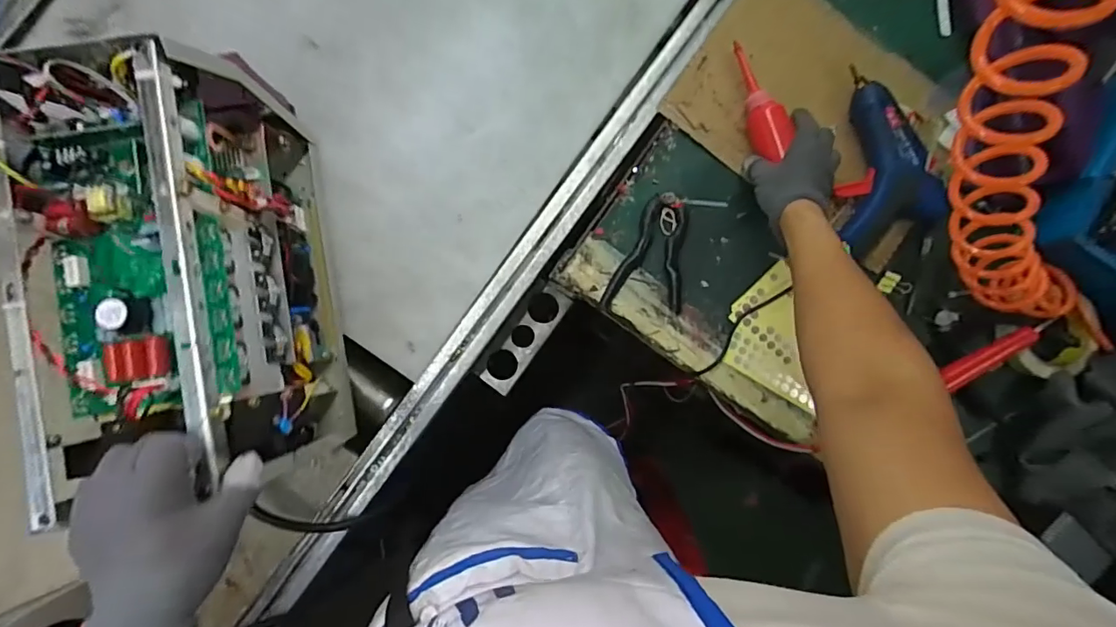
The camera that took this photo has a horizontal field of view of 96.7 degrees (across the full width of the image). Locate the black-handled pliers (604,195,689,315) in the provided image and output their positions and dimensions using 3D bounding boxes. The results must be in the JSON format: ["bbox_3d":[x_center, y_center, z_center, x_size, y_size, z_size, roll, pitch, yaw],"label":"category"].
[{"bbox_3d":[0.106,-0.071,0.579,0.089,0.012,0.136,7,87,0],"label":"black-handled pliers"}]

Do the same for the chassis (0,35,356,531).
[{"bbox_3d":[-0.318,-0.036,0.456,0.128,0.232,0.336,-8,87,-1],"label":"chassis"}]

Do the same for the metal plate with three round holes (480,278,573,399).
[{"bbox_3d":[-0.040,0.032,0.643,0.042,0.009,0.152,35,88,9],"label":"metal plate with three round holes"}]

